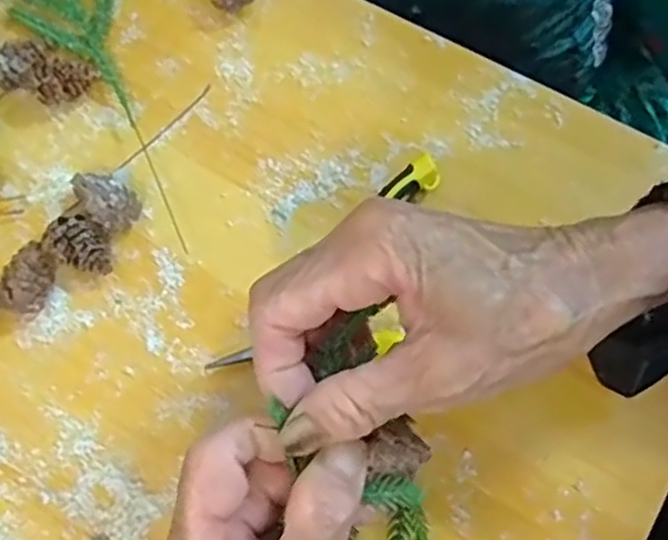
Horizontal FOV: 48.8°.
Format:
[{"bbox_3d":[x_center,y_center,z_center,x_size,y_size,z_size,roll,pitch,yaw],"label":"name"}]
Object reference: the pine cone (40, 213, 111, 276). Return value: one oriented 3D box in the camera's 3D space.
[{"bbox_3d":[-0.122,-0.013,0.358,0.033,0.019,0.024,31,76,11],"label":"pine cone"}]

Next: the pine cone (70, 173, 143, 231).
[{"bbox_3d":[-0.112,-0.035,0.363,0.037,0.023,0.023,42,78,14],"label":"pine cone"}]

